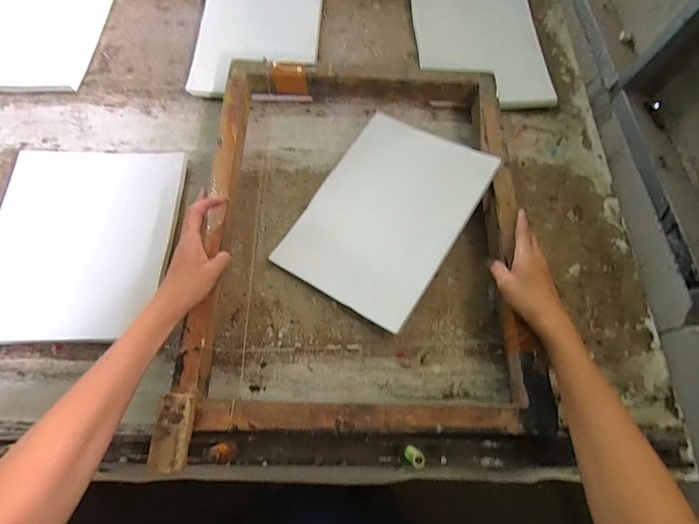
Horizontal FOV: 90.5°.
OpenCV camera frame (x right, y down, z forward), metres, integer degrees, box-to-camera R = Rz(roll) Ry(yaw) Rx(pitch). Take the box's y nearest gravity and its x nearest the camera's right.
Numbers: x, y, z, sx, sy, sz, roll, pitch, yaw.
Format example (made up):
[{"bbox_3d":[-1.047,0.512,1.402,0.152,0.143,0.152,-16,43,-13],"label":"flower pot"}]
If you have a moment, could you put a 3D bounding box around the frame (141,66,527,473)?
[{"bbox_3d":[0.015,-0.043,0.442,0.391,0.049,0.525,2,67,-1],"label":"frame"}]

